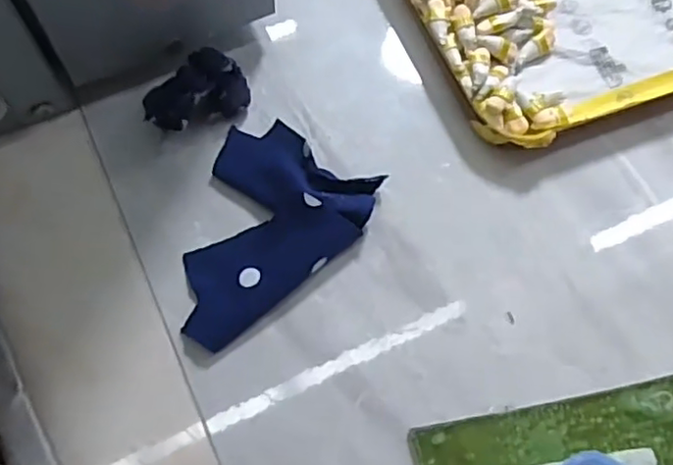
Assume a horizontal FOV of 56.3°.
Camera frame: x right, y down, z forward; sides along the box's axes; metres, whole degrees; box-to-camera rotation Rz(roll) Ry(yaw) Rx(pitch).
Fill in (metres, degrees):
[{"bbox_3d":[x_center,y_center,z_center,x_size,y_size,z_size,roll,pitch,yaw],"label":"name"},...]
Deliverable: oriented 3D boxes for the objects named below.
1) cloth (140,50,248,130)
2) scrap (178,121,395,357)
[{"bbox_3d":[-0.055,-0.054,0.251,0.029,0.022,0.039,33,72,10],"label":"cloth"},{"bbox_3d":[-0.022,0.000,0.235,0.062,0.016,0.088,15,70,3],"label":"scrap"}]

